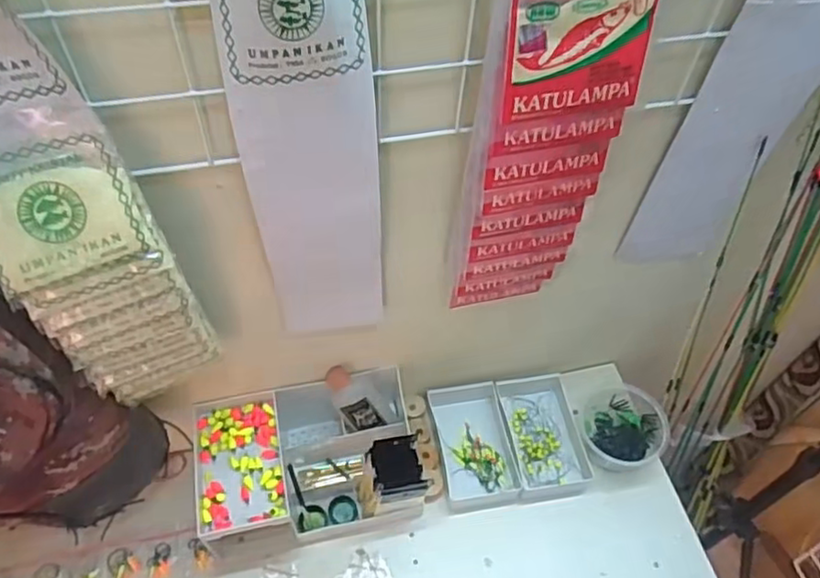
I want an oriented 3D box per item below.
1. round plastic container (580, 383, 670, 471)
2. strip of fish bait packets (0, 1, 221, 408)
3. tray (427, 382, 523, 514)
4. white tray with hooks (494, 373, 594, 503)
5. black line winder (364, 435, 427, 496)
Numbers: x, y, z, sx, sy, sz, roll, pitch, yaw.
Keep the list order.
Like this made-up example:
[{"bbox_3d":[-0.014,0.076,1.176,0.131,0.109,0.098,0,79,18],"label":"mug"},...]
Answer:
[{"bbox_3d":[0.258,0.159,0.780,0.100,0.056,0.100,1,53,-1],"label":"round plastic container"},{"bbox_3d":[-0.220,-0.037,0.434,0.106,0.342,0.061,-20,56,-16],"label":"strip of fish bait packets"},{"bbox_3d":[0.076,0.181,0.776,0.083,0.029,0.156,-6,53,-7],"label":"tray"},{"bbox_3d":[0.160,0.172,0.786,0.086,0.034,0.153,-7,53,-7],"label":"white tray with hooks"},{"bbox_3d":[-0.013,0.182,0.672,0.055,0.010,0.057,0,63,-25],"label":"black line winder"}]

